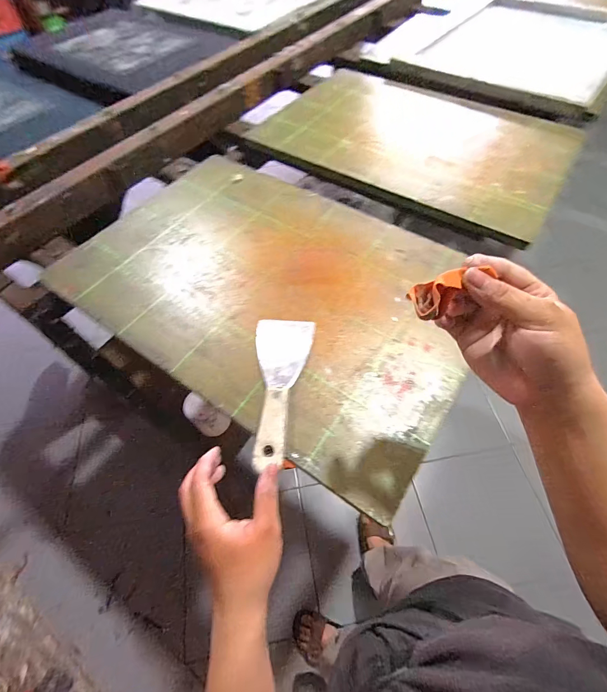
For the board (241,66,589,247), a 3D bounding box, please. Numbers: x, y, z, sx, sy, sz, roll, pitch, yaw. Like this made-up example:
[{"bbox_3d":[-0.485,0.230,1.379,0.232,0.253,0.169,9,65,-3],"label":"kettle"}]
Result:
[{"bbox_3d":[0.234,-0.440,0.717,0.572,0.037,0.430,29,65,18],"label":"board"}]

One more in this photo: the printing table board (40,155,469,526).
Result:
[{"bbox_3d":[-0.041,-0.096,0.500,0.566,0.009,0.386,31,65,19],"label":"printing table board"}]

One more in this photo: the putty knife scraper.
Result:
[{"bbox_3d":[-0.029,0.044,0.405,0.071,0.018,0.194,2,51,4],"label":"putty knife scraper"}]

